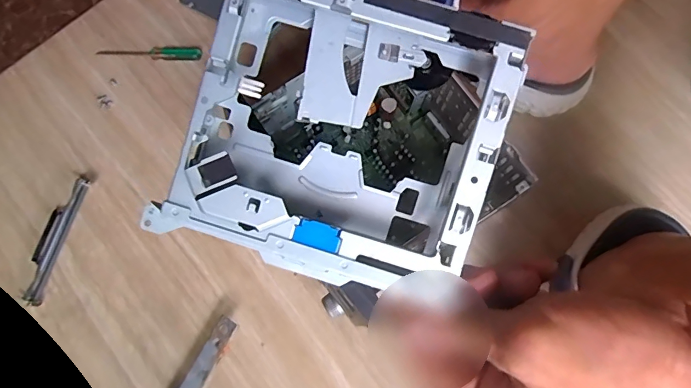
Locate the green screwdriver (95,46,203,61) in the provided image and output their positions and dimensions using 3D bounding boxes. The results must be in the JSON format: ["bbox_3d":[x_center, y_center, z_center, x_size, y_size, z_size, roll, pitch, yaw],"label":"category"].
[{"bbox_3d":[-0.218,-0.157,0.484,0.116,0.011,0.017,3,77,2],"label":"green screwdriver"}]

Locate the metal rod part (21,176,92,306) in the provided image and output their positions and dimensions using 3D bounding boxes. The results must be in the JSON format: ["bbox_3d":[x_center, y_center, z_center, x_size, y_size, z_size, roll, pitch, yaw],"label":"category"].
[{"bbox_3d":[-0.291,0.044,0.437,0.025,0.009,0.129,16,78,5],"label":"metal rod part"}]

